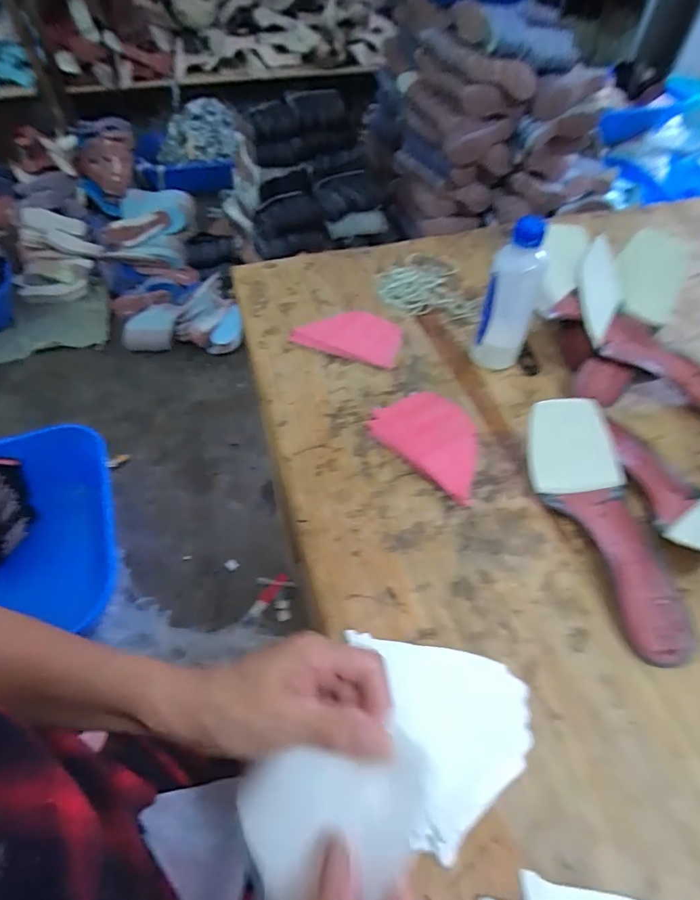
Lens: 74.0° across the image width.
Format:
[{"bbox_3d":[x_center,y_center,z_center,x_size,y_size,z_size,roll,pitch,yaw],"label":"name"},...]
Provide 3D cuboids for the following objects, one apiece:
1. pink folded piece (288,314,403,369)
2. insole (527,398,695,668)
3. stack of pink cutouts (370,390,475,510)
[{"bbox_3d":[0.001,-0.158,0.620,0.137,0.008,0.095,16,52,12],"label":"pink folded piece"},{"bbox_3d":[0.241,0.066,0.432,0.089,0.052,0.243,-9,63,-9],"label":"insole"},{"bbox_3d":[0.098,-0.015,0.516,0.096,0.011,0.138,-36,59,-27],"label":"stack of pink cutouts"}]

